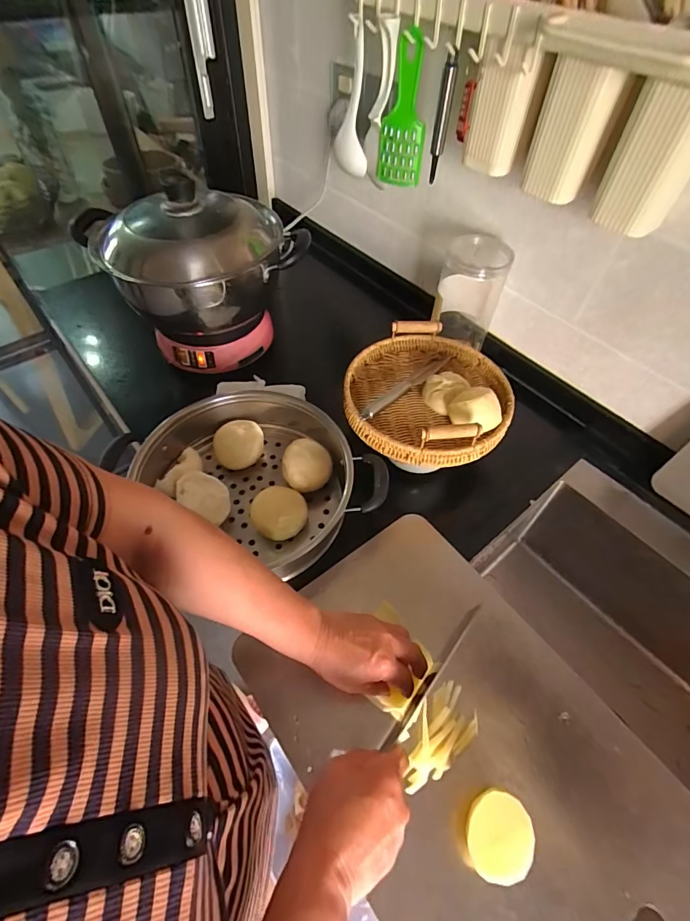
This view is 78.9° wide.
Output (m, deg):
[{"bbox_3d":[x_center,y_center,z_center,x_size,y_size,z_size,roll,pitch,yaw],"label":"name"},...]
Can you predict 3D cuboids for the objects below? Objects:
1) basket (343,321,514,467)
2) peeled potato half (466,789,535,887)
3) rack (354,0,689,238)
[{"bbox_3d":[0.117,-0.103,0.586,0.224,0.064,0.227,1,54,-2],"label":"basket"},{"bbox_3d":[0.134,0.330,0.370,0.049,0.041,0.060,2,54,-1],"label":"peeled potato half"},{"bbox_3d":[0.185,-0.430,0.496,0.077,0.157,0.475,-33,62,-23],"label":"rack"}]

